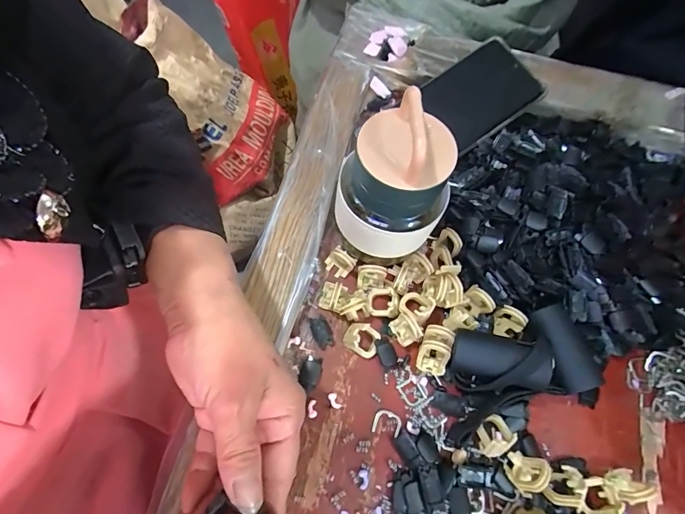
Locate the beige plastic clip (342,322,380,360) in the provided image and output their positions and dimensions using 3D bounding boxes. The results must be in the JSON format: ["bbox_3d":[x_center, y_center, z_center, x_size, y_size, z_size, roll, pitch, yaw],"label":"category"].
[{"bbox_3d":[0.014,0.060,0.274,0.026,0.017,0.020,25,67,8],"label":"beige plastic clip"}]

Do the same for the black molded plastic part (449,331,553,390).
[{"bbox_3d":[0.108,0.072,0.255,0.063,0.023,0.027,11,62,20],"label":"black molded plastic part"}]

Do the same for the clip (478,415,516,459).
[{"bbox_3d":[0.104,0.121,0.250,0.025,0.014,0.022,-34,72,-16],"label":"clip"}]

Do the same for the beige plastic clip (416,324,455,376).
[{"bbox_3d":[0.068,0.067,0.271,0.021,0.013,0.036,16,97,16],"label":"beige plastic clip"}]

